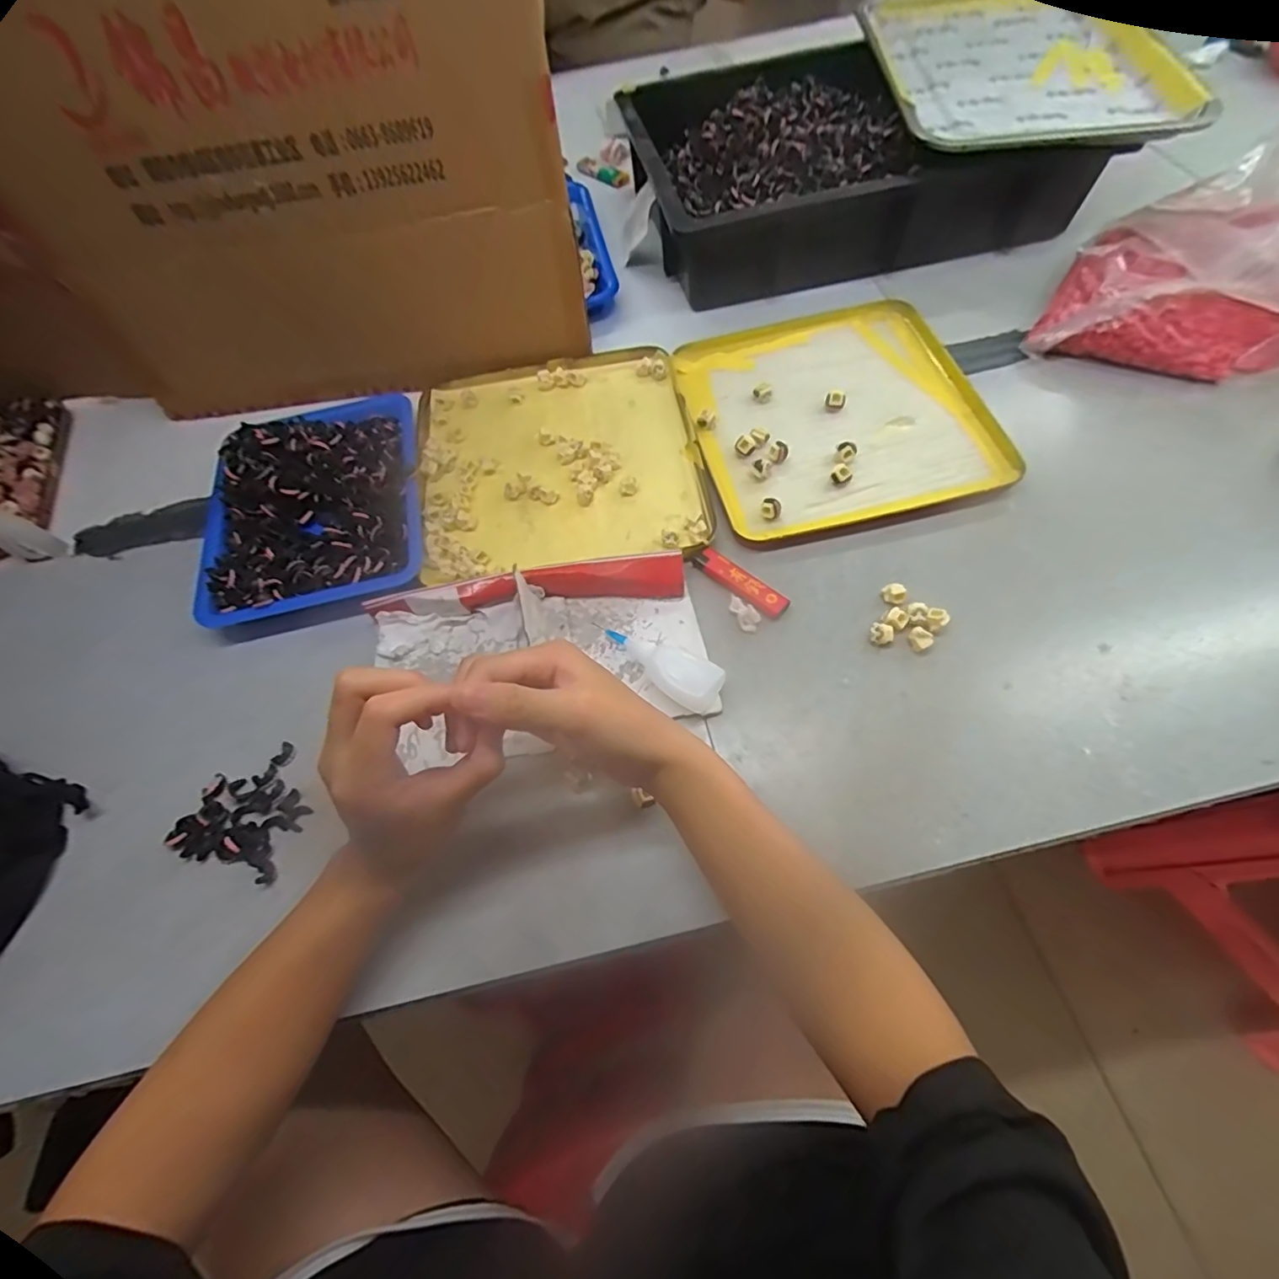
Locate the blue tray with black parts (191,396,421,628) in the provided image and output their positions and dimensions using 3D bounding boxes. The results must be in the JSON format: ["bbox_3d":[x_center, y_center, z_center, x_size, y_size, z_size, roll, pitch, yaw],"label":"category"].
[{"bbox_3d":[-0.274,-0.122,0.482,0.170,0.037,0.219,-14,64,-4],"label":"blue tray with black parts"}]

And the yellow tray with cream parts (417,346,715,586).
[{"bbox_3d":[-0.072,-0.159,0.501,0.235,0.022,0.246,-9,63,-1],"label":"yellow tray with cream parts"}]

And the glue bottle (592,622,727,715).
[{"bbox_3d":[0.011,0.017,0.391,0.094,0.027,0.033,30,69,17],"label":"glue bottle"}]

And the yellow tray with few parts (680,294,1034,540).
[{"bbox_3d":[0.169,-0.207,0.506,0.238,0.015,0.243,-12,64,-3],"label":"yellow tray with few parts"}]

